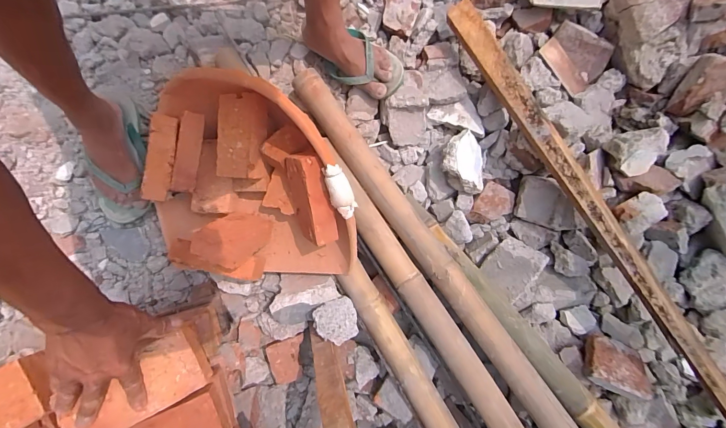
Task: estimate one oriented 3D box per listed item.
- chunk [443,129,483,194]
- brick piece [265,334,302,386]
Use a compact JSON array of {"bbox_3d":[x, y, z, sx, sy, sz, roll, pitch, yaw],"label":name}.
[{"bbox_3d":[0.226,-0.117,0.794,0.096,0.070,0.130,1,78,0],"label":"chunk"},{"bbox_3d":[-0.150,0.292,0.700,0.069,0.033,0.078,-16,79,-4],"label":"brick piece"}]

